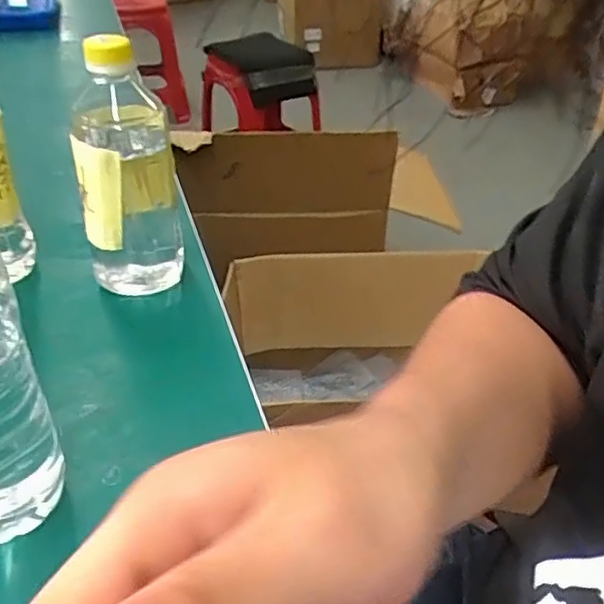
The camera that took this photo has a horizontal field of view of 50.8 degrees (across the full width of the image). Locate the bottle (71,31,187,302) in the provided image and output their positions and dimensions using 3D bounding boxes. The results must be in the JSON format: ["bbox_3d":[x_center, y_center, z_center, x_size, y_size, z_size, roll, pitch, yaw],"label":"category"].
[{"bbox_3d":[-0.124,-0.091,0.459,0.068,0.189,0.061,-3,36,-11],"label":"bottle"}]

